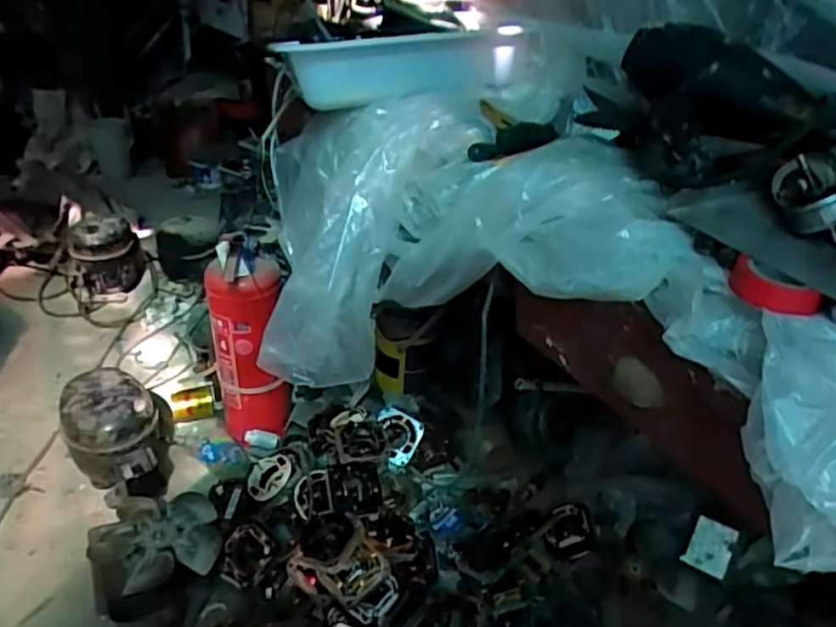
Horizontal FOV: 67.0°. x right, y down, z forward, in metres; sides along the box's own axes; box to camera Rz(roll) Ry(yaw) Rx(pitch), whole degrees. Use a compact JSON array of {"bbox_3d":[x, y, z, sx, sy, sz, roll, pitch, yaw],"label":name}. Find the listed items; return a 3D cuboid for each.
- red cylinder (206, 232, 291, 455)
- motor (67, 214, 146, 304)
[{"bbox_3d":[-0.300,0.050,1.124,0.124,0.384,0.110,-6,32,-18],"label":"red cylinder"},{"bbox_3d":[-0.807,-0.146,1.645,0.164,0.201,0.162,-9,33,-22],"label":"motor"}]

